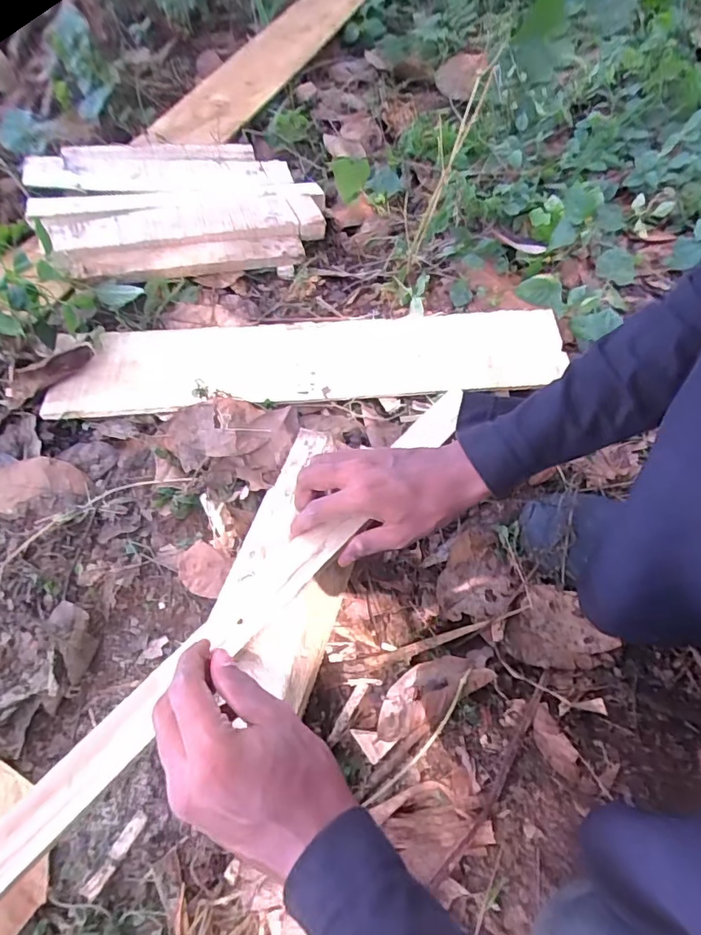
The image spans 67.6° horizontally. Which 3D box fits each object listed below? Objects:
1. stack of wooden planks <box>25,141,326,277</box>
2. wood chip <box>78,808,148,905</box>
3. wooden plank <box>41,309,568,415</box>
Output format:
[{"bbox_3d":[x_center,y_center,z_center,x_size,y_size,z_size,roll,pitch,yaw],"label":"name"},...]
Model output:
[{"bbox_3d":[-0.223,-0.355,0.703,0.367,0.061,0.244,-16,62,-11],"label":"stack of wooden planks"},{"bbox_3d":[-0.171,0.282,0.382,0.012,0.005,0.056,26,50,12],"label":"wood chip"},{"bbox_3d":[-0.038,-0.130,0.610,0.579,0.014,0.124,-6,60,-5],"label":"wooden plank"}]

